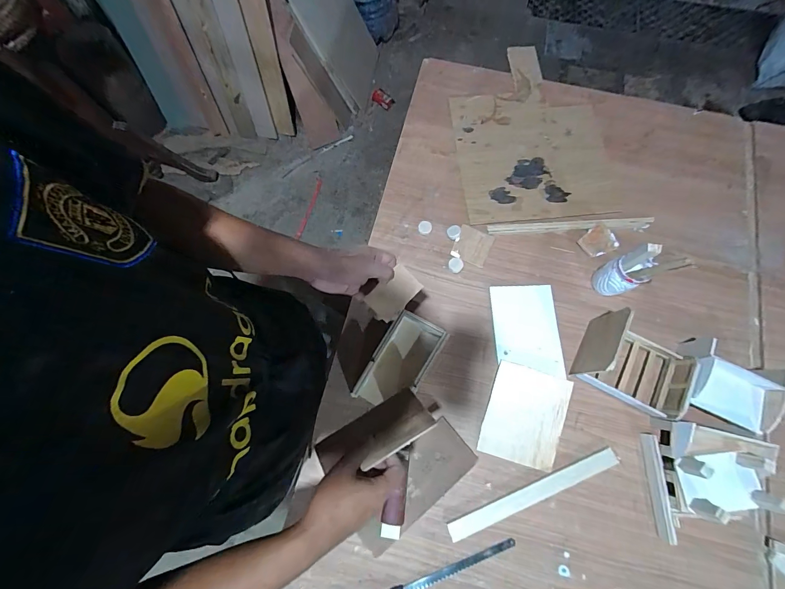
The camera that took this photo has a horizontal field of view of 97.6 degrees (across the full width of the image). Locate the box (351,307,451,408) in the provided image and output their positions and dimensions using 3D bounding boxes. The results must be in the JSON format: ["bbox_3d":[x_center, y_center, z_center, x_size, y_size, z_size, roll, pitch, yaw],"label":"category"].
[{"bbox_3d":[0.016,0.126,0.635,0.104,0.055,0.187,30,76,9],"label":"box"}]

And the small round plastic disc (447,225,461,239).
[{"bbox_3d":[0.129,-0.132,0.724,0.026,0.006,0.029,43,79,11],"label":"small round plastic disc"}]

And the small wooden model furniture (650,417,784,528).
[{"bbox_3d":[0.526,0.292,0.560,0.144,0.089,0.154,6,74,2],"label":"small wooden model furniture"}]

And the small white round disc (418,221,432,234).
[{"bbox_3d":[0.069,-0.143,0.733,0.029,0.006,0.026,3,74,1],"label":"small white round disc"}]

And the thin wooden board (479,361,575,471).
[{"bbox_3d":[0.240,0.218,0.620,0.131,0.012,0.164,16,80,11],"label":"thin wooden board"}]

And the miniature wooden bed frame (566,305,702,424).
[{"bbox_3d":[0.431,0.122,0.603,0.183,0.105,0.129,29,76,8],"label":"miniature wooden bed frame"}]

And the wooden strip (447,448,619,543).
[{"bbox_3d":[0.246,0.344,0.593,0.316,0.010,0.030,-21,75,-6],"label":"wooden strip"}]

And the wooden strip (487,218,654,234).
[{"bbox_3d":[0.371,-0.146,0.724,0.340,0.006,0.025,-3,74,0],"label":"wooden strip"}]

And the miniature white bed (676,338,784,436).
[{"bbox_3d":[0.580,0.157,0.602,0.139,0.077,0.129,26,76,8],"label":"miniature white bed"}]

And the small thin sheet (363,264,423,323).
[{"bbox_3d":[-0.001,0.001,0.505,0.054,0.012,0.078,41,96,-8],"label":"small thin sheet"}]

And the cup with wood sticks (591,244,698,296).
[{"bbox_3d":[0.429,-0.044,0.611,0.070,0.184,0.067,-26,75,-7],"label":"cup with wood sticks"}]

